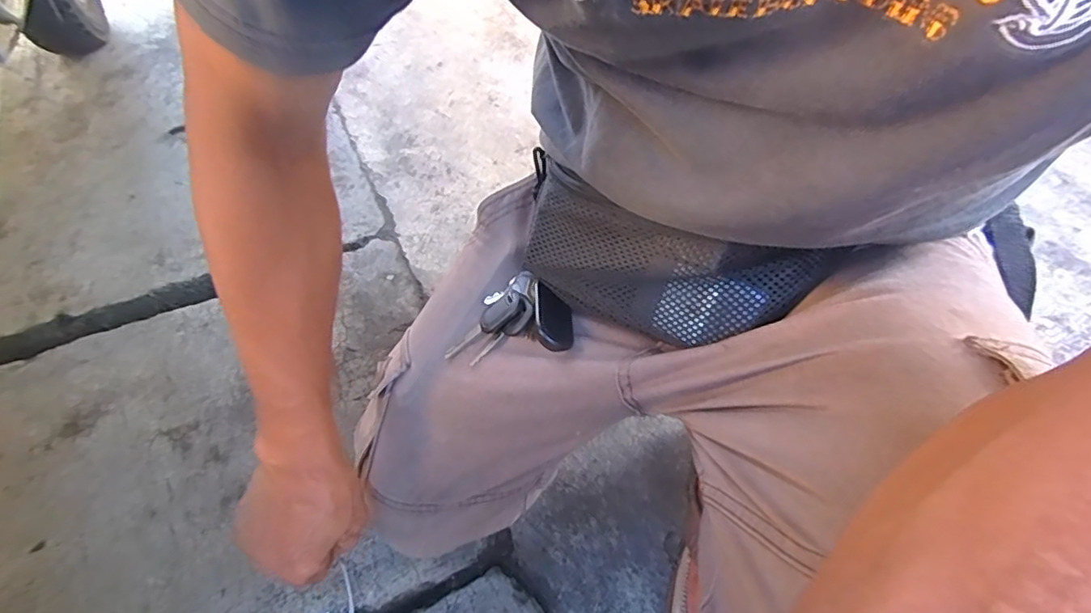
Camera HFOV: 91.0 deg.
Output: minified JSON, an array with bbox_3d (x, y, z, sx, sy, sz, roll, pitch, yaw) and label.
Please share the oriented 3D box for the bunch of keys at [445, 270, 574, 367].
[{"bbox_3d":[-0.025,0.008,0.403,0.095,0.028,0.066,-15,47,32],"label":"bunch of keys"}]

